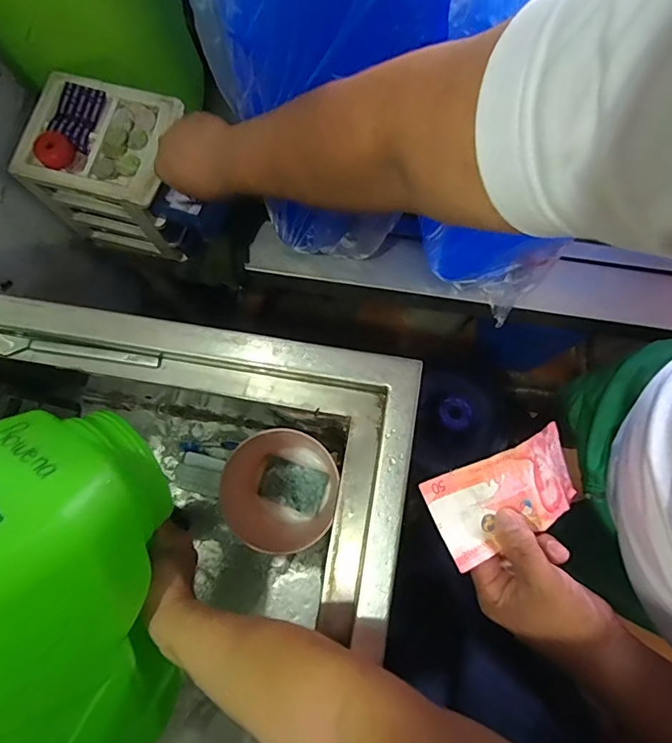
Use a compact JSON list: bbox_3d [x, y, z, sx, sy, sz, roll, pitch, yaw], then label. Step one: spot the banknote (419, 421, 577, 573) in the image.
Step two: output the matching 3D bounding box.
[{"bbox_3d":[0.138,0.093,0.371,0.145,0.025,0.064,-16,79,-25],"label":"banknote"}]

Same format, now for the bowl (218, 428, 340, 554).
[{"bbox_3d":[-0.075,0.171,0.687,0.152,0.066,0.168,12,80,3],"label":"bowl"}]

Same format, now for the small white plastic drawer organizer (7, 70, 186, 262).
[{"bbox_3d":[-0.257,-0.243,0.585,0.159,0.150,0.135,14,80,3],"label":"small white plastic drawer organizer"}]

